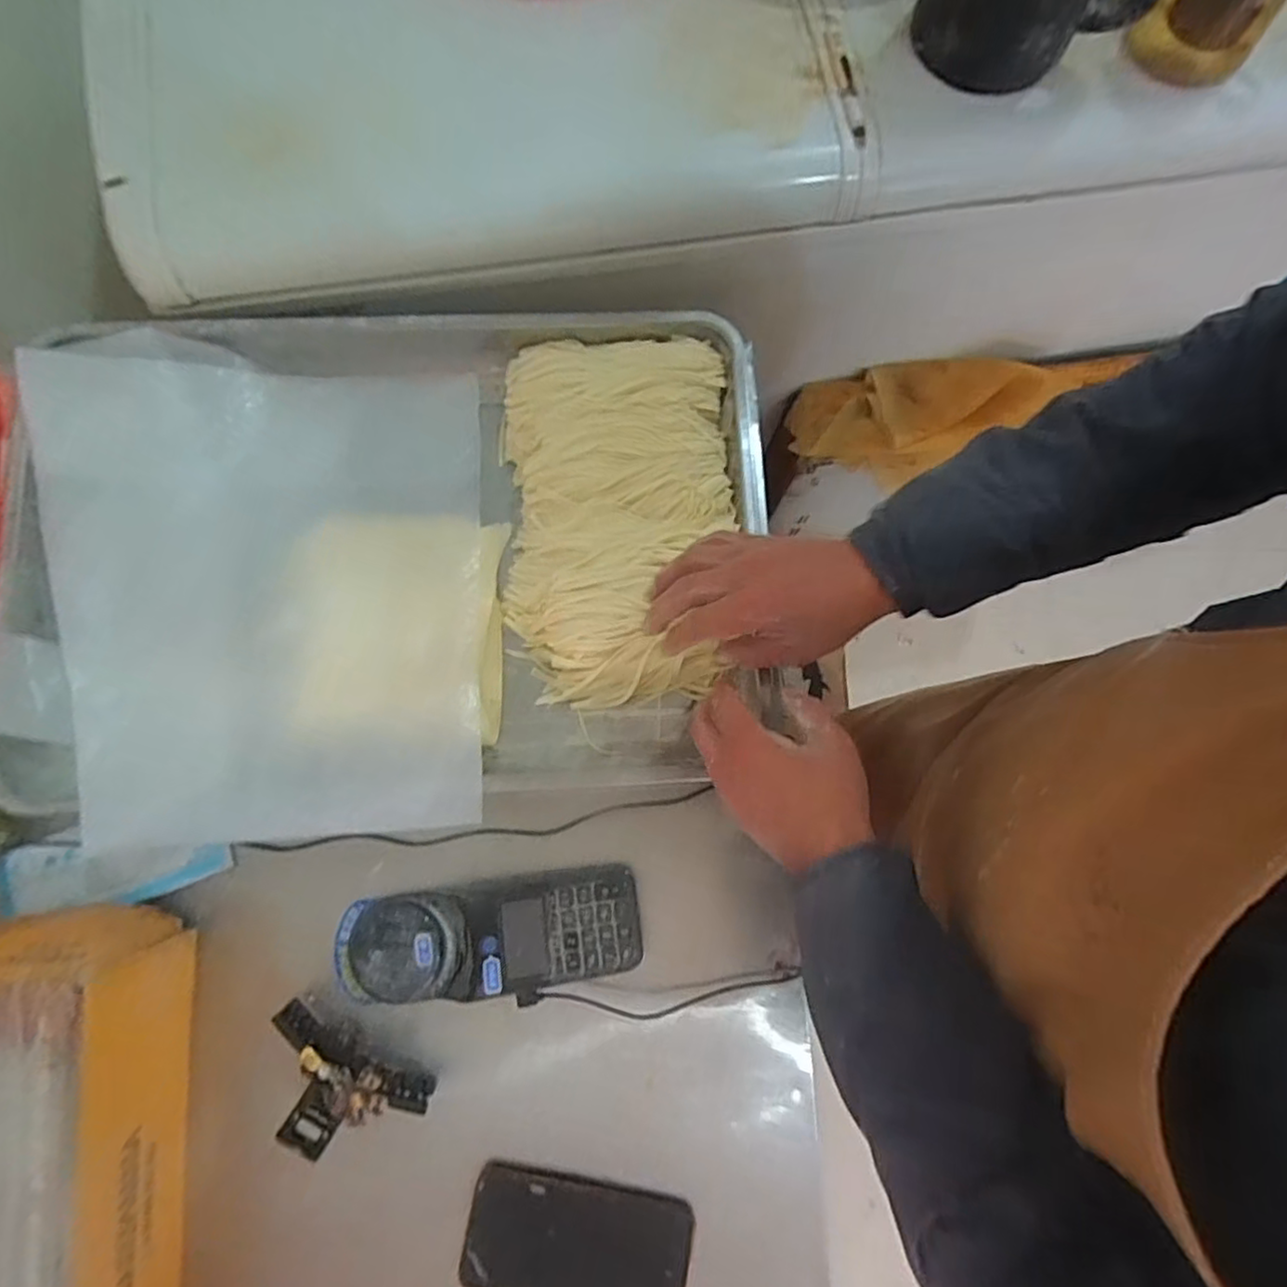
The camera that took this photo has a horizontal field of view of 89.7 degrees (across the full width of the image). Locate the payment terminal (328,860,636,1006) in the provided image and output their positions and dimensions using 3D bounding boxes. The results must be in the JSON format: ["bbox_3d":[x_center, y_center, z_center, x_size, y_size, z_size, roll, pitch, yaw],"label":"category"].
[{"bbox_3d":[-0.118,0.222,0.487,0.231,0.037,0.085,-6,79,-2],"label":"payment terminal"}]

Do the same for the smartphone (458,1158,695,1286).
[{"bbox_3d":[-0.047,0.424,0.457,0.155,0.014,0.074,11,79,1],"label":"smartphone"}]

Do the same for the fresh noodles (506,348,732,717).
[{"bbox_3d":[-0.022,-0.106,0.539,0.184,0.046,0.305,-2,79,-2],"label":"fresh noodles"}]

